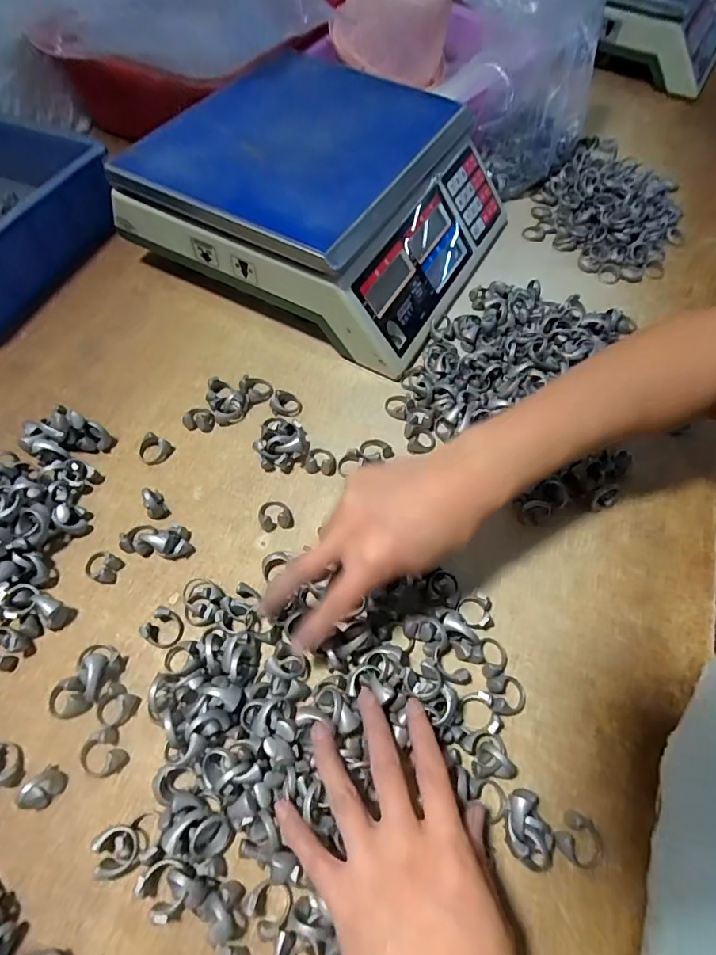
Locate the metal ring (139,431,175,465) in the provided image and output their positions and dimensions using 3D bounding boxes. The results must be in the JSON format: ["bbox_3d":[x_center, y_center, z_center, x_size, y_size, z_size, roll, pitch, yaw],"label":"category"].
[{"bbox_3d":[-0.160,-0.022,0.386,0.022,0.011,0.022,2,59,-3],"label":"metal ring"}]

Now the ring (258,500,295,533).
[{"bbox_3d":[-0.061,0.027,0.368,0.025,0.010,0.024,2,59,-3],"label":"ring"}]

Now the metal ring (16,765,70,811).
[{"bbox_3d":[-0.175,0.172,0.271,0.013,0.020,0.020,27,61,12],"label":"metal ring"}]

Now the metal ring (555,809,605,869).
[{"bbox_3d":[0.126,0.203,0.275,0.025,0.008,0.025,2,59,-3],"label":"metal ring"}]

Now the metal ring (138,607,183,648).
[{"bbox_3d":[-0.126,0.098,0.323,0.025,0.010,0.022,31,62,14],"label":"metal ring"}]

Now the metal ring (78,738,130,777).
[{"bbox_3d":[-0.149,0.163,0.284,0.028,0.009,0.018,18,60,7],"label":"metal ring"}]

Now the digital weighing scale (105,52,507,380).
[{"bbox_3d":[-0.021,-0.279,0.492,0.295,0.114,0.289,25,61,11],"label":"digital weighing scale"}]

